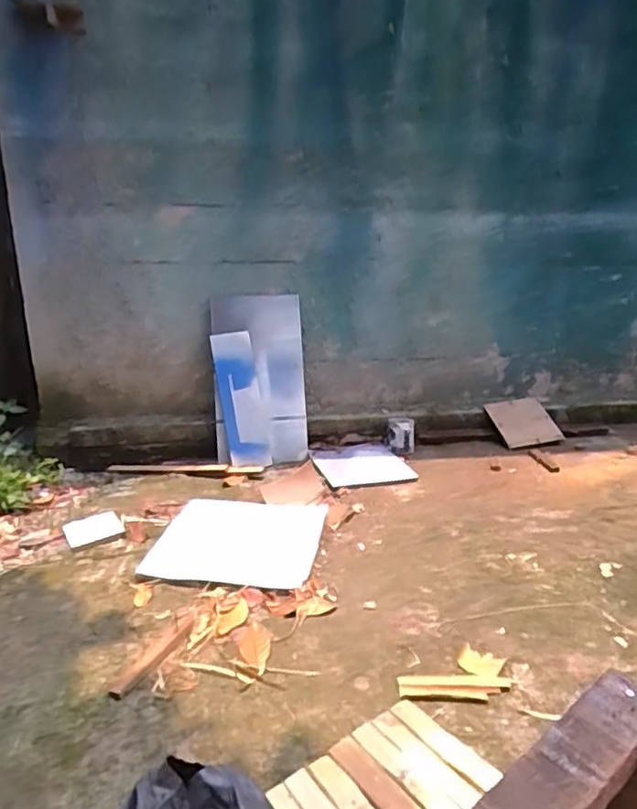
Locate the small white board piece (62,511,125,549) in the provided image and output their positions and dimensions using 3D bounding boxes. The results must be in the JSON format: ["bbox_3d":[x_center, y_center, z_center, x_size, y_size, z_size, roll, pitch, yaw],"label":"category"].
[{"bbox_3d":[-0.681,0.374,1.774,0.157,0.016,0.159,-14,24,-33],"label":"small white board piece"}]

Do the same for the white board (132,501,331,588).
[{"bbox_3d":[-0.228,0.389,1.686,0.451,0.015,0.443,3,20,9],"label":"white board"}]

